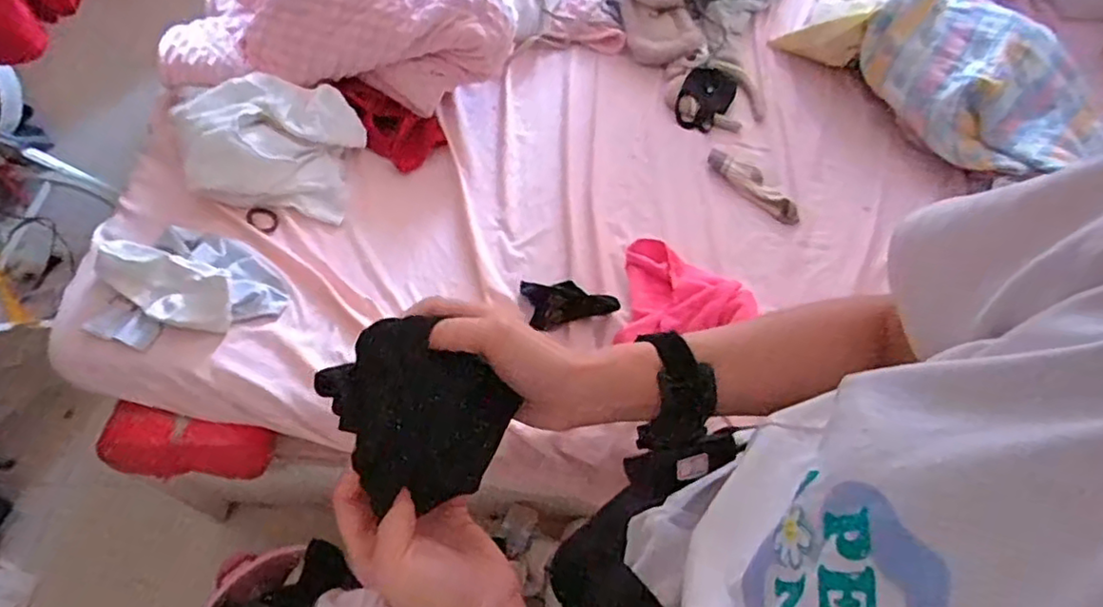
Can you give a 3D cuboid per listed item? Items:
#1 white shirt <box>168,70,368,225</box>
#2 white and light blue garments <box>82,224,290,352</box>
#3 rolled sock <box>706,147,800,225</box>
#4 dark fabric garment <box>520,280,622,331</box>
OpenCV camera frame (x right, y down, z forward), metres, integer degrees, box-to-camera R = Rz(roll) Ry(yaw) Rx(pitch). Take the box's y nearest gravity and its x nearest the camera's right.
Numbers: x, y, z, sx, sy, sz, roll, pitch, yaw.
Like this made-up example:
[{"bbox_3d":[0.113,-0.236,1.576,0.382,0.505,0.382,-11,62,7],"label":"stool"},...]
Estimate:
[{"bbox_3d":[-0.413,-0.227,0.933,0.255,0.118,0.182,-1,61,-5],"label":"white shirt"},{"bbox_3d":[-0.478,-0.018,0.835,0.248,0.065,0.168,6,61,-1],"label":"white and light blue garments"},{"bbox_3d":[0.342,-0.200,1.083,0.182,0.013,0.057,40,66,17],"label":"rolled sock"},{"bbox_3d":[0.017,0.006,0.902,0.141,0.049,0.066,19,61,7],"label":"dark fabric garment"}]

